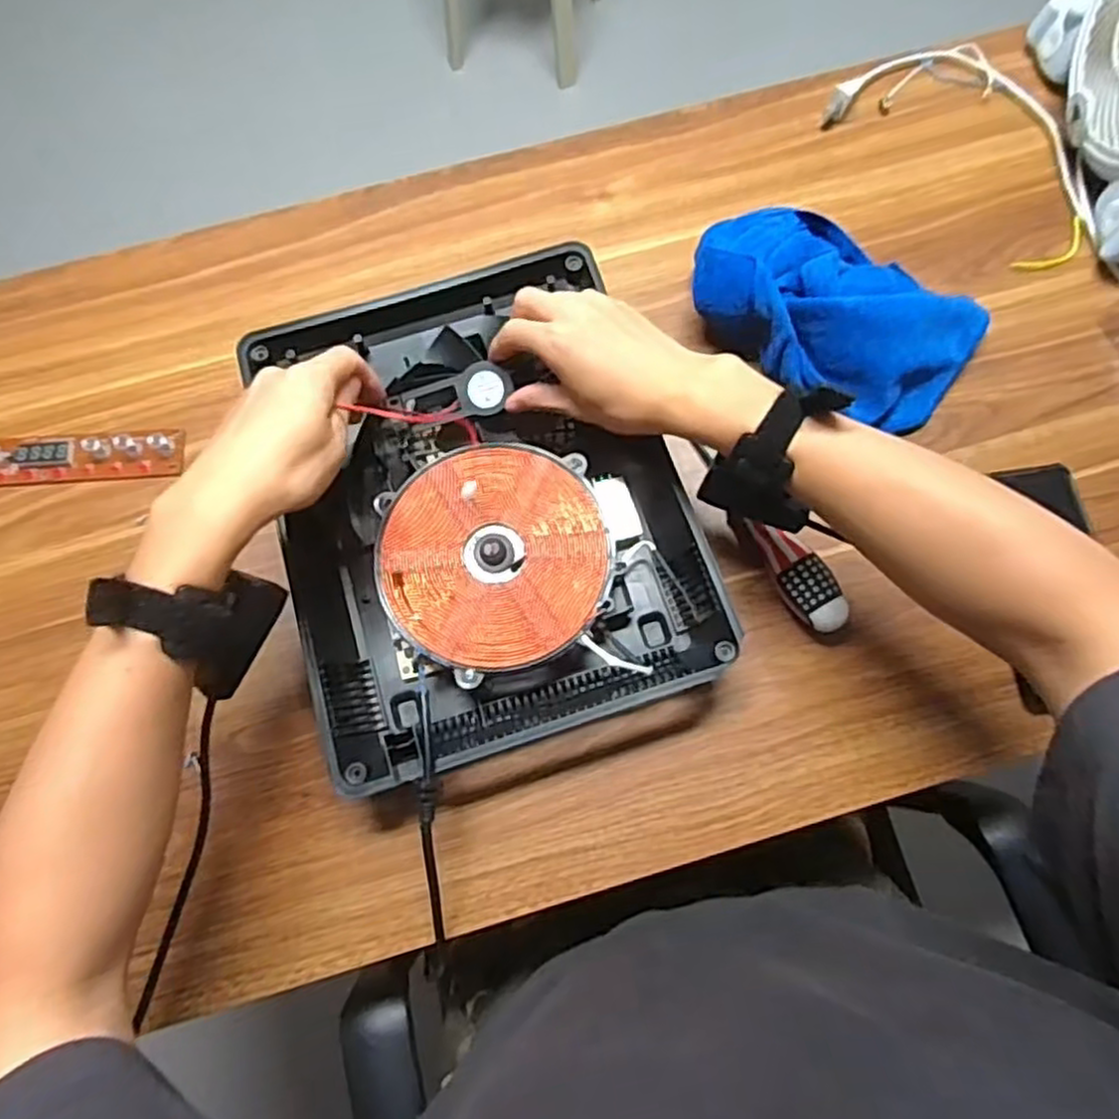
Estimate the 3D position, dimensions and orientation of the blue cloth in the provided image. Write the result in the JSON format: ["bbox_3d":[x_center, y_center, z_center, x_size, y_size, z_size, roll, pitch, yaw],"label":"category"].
[{"bbox_3d":[0.209,-0.193,0.559,0.207,0.084,0.140,37,78,10],"label":"blue cloth"}]

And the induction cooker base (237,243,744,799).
[{"bbox_3d":[-0.058,-0.044,0.524,0.264,0.056,0.334,-17,75,-4],"label":"induction cooker base"}]

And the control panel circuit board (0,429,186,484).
[{"bbox_3d":[-0.397,-0.080,0.580,0.201,0.017,0.037,-4,74,0],"label":"control panel circuit board"}]

